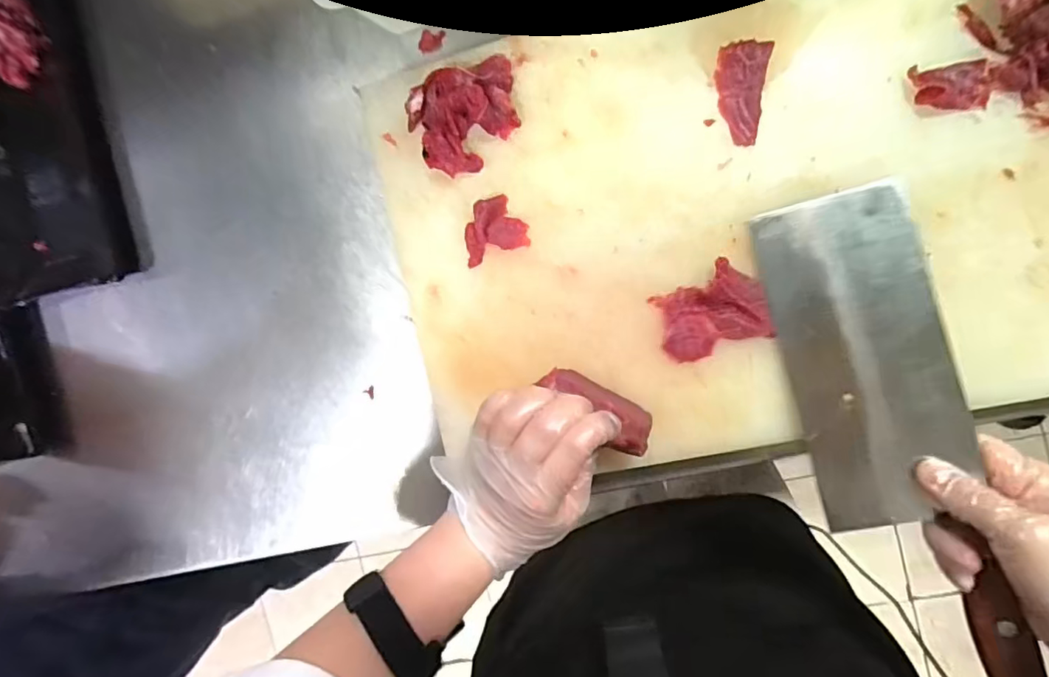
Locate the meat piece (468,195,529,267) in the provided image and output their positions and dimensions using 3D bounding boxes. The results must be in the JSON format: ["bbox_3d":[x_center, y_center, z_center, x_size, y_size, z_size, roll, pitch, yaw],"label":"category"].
[{"bbox_3d":[-0.022,-0.075,0.361,0.043,0.011,0.038,-20,93,8],"label":"meat piece"}]

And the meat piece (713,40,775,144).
[{"bbox_3d":[0.132,-0.151,0.328,0.029,0.008,0.058,5,96,6],"label":"meat piece"}]

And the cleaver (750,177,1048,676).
[{"bbox_3d":[0.224,0.064,0.320,0.090,0.022,0.309,-18,87,7],"label":"cleaver"}]

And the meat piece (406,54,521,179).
[{"bbox_3d":[-0.039,-0.146,0.352,0.071,0.018,0.064,-15,93,7],"label":"meat piece"}]

